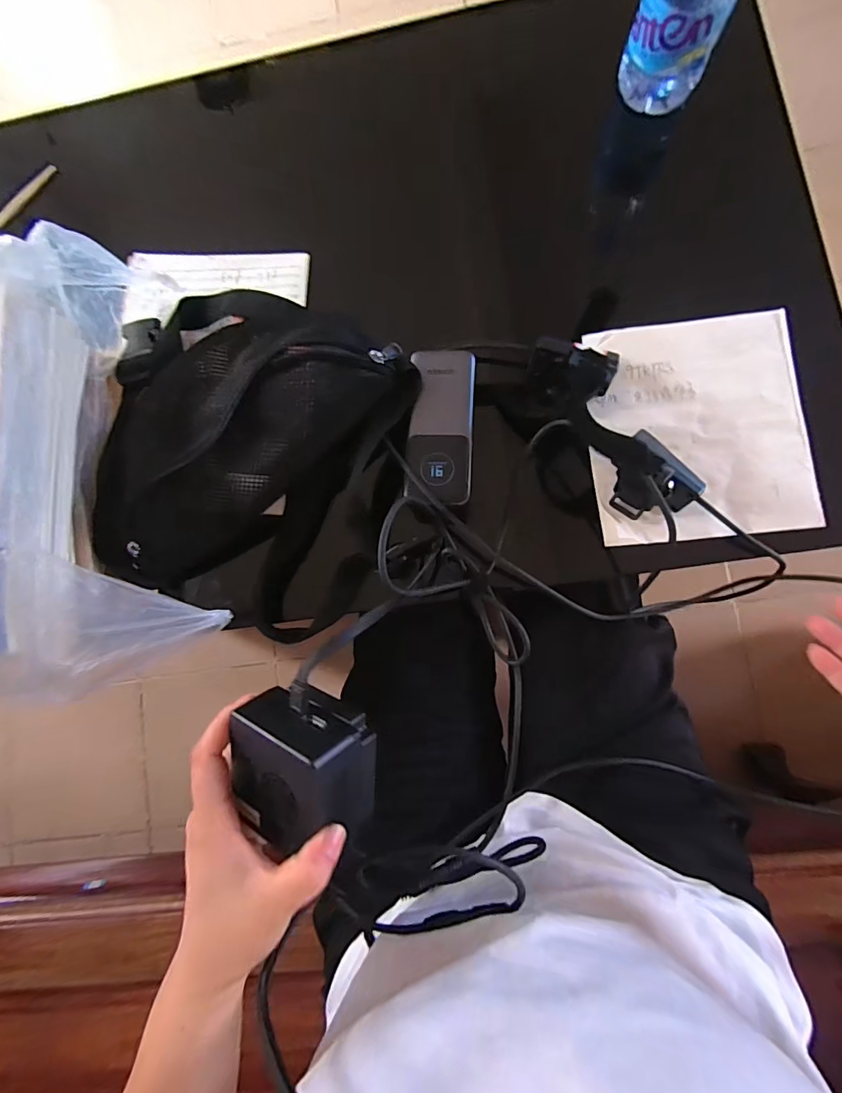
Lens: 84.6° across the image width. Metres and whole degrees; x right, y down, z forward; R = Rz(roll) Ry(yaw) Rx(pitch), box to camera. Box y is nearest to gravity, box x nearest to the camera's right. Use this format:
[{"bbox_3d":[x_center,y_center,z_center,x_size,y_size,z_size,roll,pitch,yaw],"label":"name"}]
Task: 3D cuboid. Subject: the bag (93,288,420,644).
[{"bbox_3d":[-0.161,-0.088,0.401,0.288,0.100,0.286,18,85,8],"label":"bag"}]

